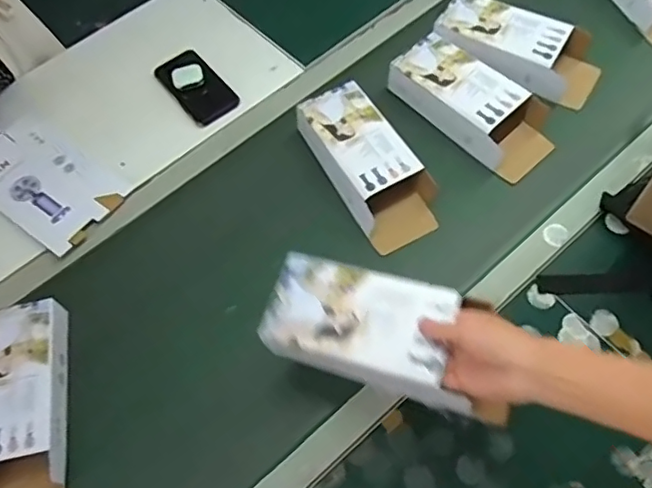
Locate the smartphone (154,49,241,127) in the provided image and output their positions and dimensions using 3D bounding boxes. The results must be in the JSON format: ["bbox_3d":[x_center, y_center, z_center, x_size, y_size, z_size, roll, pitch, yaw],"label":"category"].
[{"bbox_3d":[-0.208,-0.256,0.910,0.080,0.013,0.154,-36,66,-14],"label":"smartphone"}]

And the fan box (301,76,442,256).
[{"bbox_3d":[0.060,-0.116,0.804,0.107,0.053,0.245,-28,64,-10],"label":"fan box"}]

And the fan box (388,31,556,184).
[{"bbox_3d":[0.219,-0.208,0.838,0.121,0.060,0.247,-42,67,-16],"label":"fan box"}]

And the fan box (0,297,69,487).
[{"bbox_3d":[-0.367,0.198,0.679,0.104,0.049,0.249,-11,62,-1],"label":"fan box"}]

